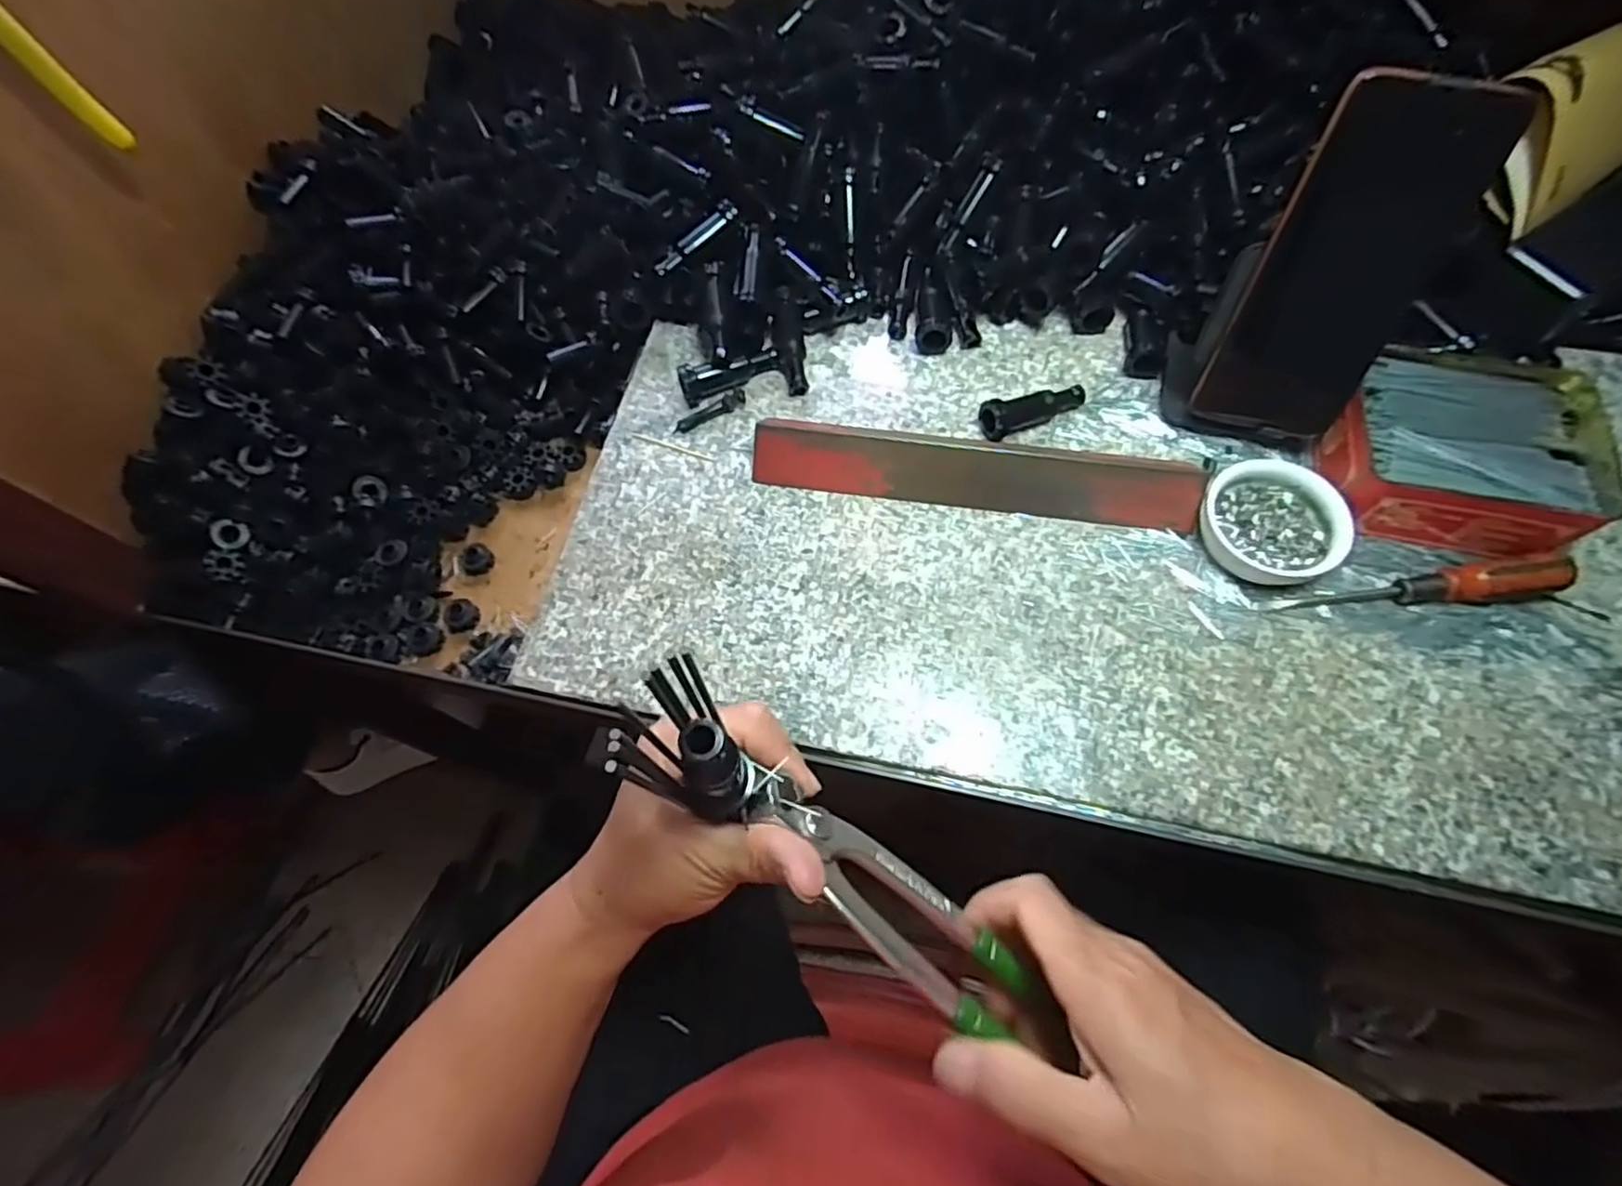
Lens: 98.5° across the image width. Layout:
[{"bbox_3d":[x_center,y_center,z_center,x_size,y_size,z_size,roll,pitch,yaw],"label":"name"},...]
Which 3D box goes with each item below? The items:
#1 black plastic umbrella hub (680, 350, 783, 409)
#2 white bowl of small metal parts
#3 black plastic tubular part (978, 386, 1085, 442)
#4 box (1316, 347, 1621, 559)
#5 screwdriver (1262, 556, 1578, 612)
[{"bbox_3d":[-0.052,-0.142,0.457,0.065,0.020,0.020,-15,65,-5],"label":"black plastic umbrella hub"},{"bbox_3d":[0.255,-0.039,0.389,0.068,0.026,0.074,-1,65,1],"label":"white bowl of small metal parts"},{"bbox_3d":[0.139,-0.117,0.434,0.068,0.022,0.020,-24,66,-9],"label":"black plastic tubular part"},{"bbox_3d":[0.359,-0.080,0.392,0.127,0.042,0.110,12,66,8],"label":"box"},{"bbox_3d":[0.322,-0.002,0.370,0.143,0.024,0.018,-5,65,-1],"label":"screwdriver"}]

